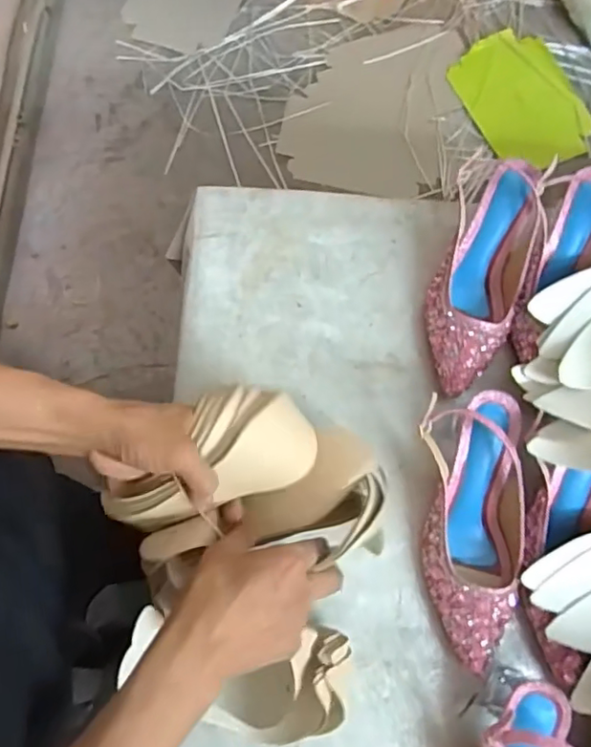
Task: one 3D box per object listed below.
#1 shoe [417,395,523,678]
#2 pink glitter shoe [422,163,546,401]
[{"bbox_3d":[0.162,0.136,0.532,0.088,0.066,0.224,-4,75,-3],"label":"shoe"},{"bbox_3d":[0.185,-0.092,0.593,0.088,0.069,0.237,14,75,2],"label":"pink glitter shoe"}]

